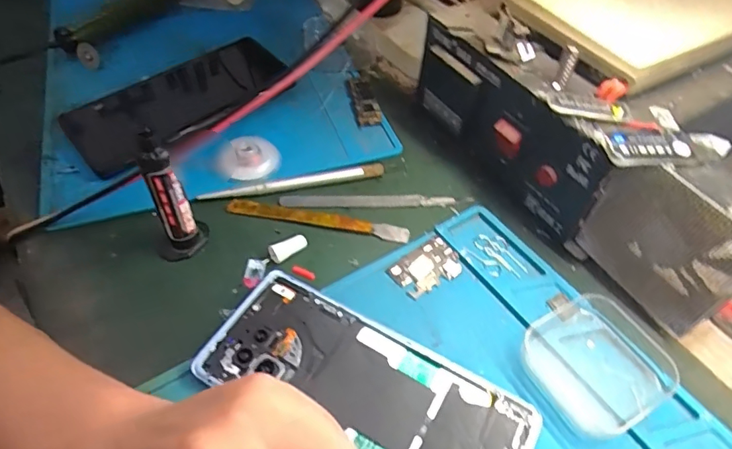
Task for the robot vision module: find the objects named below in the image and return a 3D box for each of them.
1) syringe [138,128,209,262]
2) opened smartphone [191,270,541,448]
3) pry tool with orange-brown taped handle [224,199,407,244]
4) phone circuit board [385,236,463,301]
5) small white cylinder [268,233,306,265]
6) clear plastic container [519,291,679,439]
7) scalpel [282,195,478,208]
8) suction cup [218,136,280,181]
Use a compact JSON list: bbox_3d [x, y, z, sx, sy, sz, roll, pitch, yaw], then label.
[{"bbox_3d":[-0.113,-0.016,0.281,0.029,0.092,0.017,-25,55,-19],"label":"syringe"},{"bbox_3d":[-0.001,0.084,0.253,0.162,0.012,0.073,24,54,19],"label":"opened smartphone"},{"bbox_3d":[-0.032,-0.004,0.333,0.121,0.007,0.012,9,51,7],"label":"pry tool with orange-brown taped handle"},{"bbox_3d":[0.037,0.026,0.308,0.045,0.004,0.029,-27,55,-21],"label":"phone circuit board"},{"bbox_3d":[-0.049,0.014,0.313,0.024,0.007,0.010,-33,58,-24],"label":"small white cylinder"},{"bbox_3d":[0.120,0.071,0.261,0.064,0.017,0.061,-23,54,-18],"label":"clear plastic container"},{"bbox_3d":[0.007,-0.016,0.346,0.128,0.006,0.011,-3,50,-2],"label":"scalpel"},{"bbox_3d":[-0.082,-0.047,0.356,0.041,0.013,0.032,-15,52,-12],"label":"suction cup"}]

